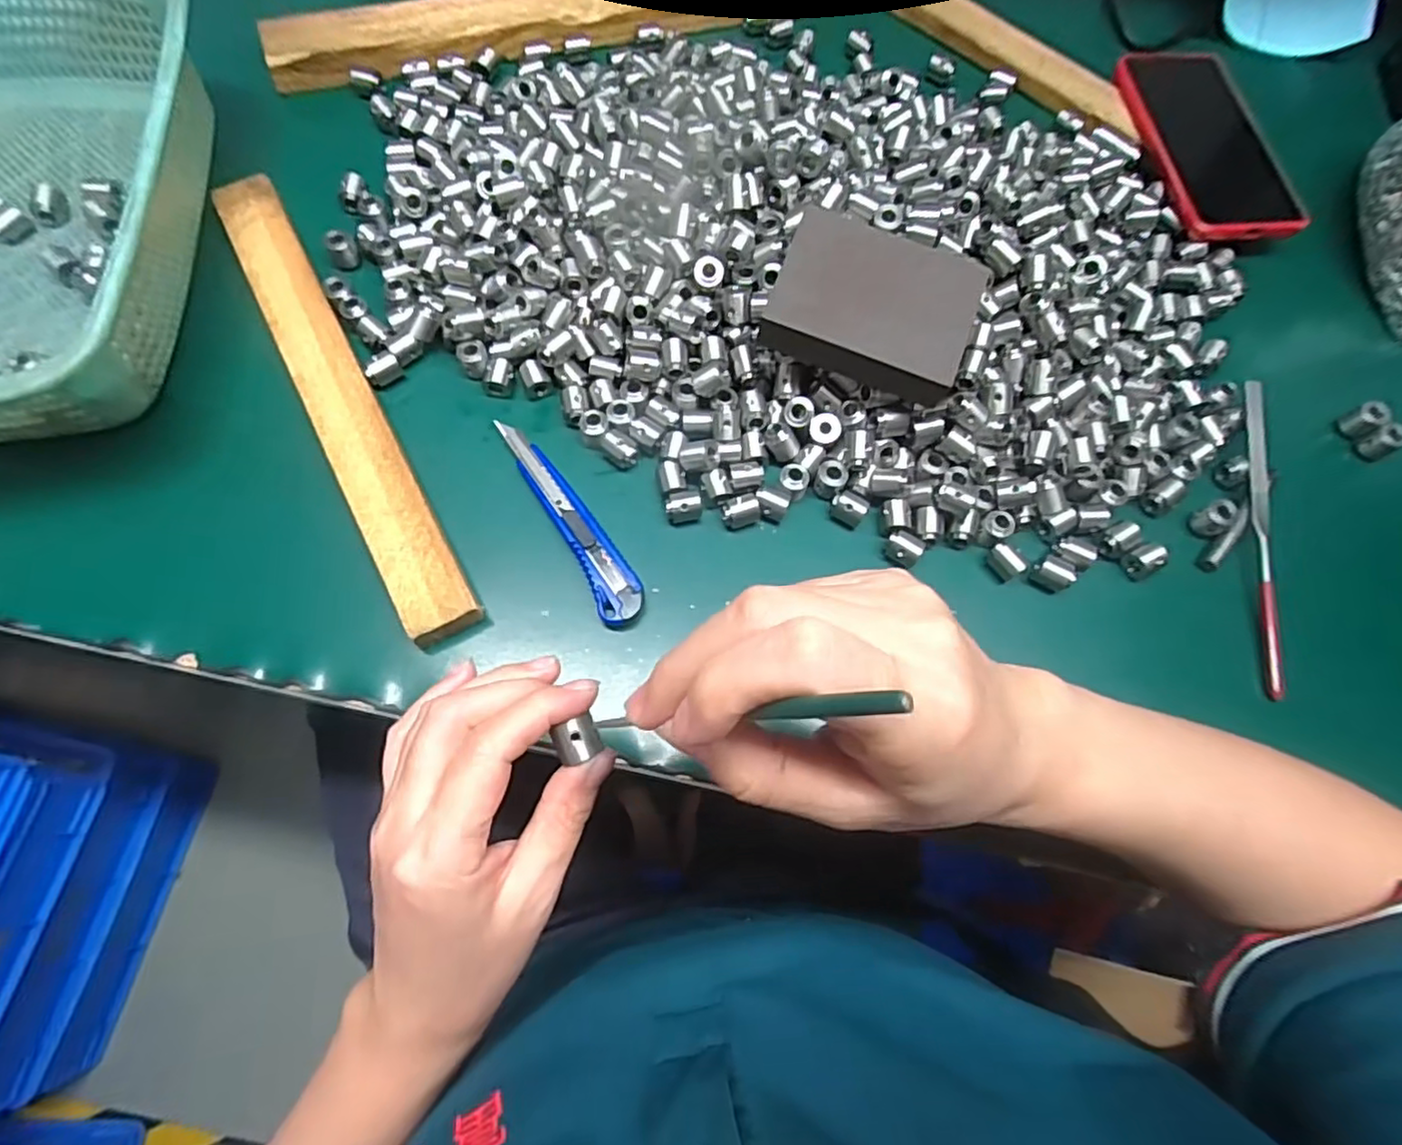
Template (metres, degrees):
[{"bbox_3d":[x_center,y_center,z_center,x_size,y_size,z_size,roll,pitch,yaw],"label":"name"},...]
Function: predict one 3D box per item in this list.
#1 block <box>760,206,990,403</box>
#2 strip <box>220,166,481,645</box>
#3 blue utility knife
[{"bbox_3d":[0.089,-0.134,0.338,0.102,0.030,0.068,21,100,2],"label":"block"},{"bbox_3d":[-0.201,-0.101,0.369,0.034,0.017,0.312,-28,75,-11],"label":"strip"},{"bbox_3d":[-0.070,-0.029,0.353,0.024,0.009,0.131,-32,76,-12],"label":"blue utility knife"}]

